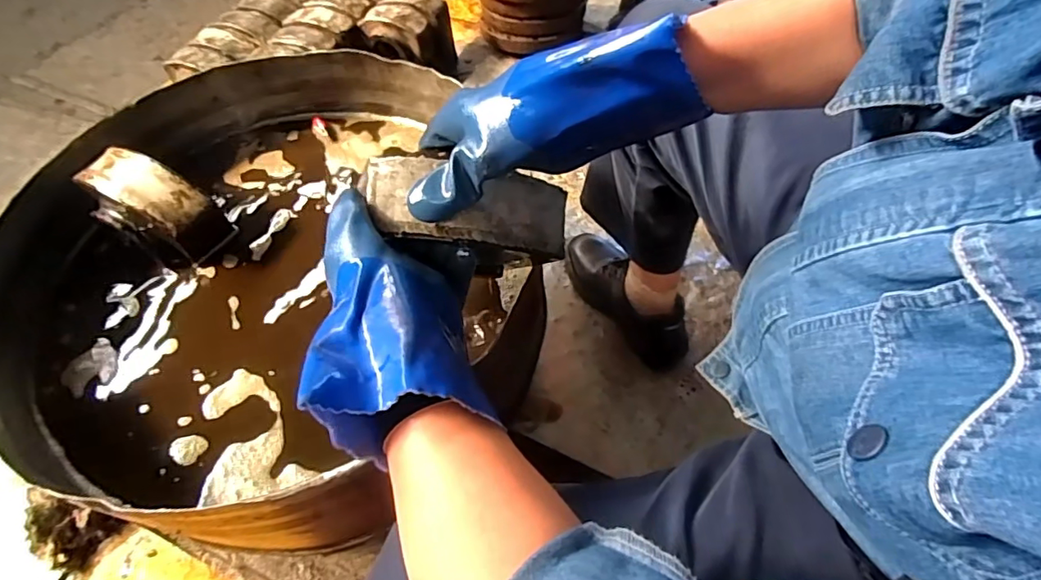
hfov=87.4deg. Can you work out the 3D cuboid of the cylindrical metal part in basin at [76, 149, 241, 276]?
[{"bbox_3d":[-0.451,-0.101,0.665,0.166,0.087,0.089,25,61,16],"label":"cylindrical metal part in basin"}]

